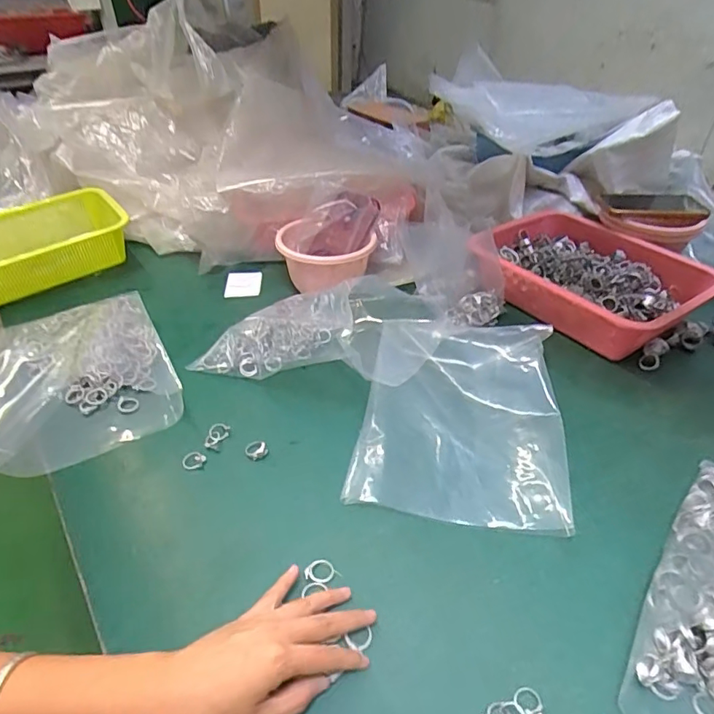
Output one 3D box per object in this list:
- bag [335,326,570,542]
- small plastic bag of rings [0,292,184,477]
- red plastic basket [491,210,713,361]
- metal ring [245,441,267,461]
[{"bbox_3d":[0.113,0.046,0.562,0.205,0.063,0.268,7,39,9],"label":"bag"},{"bbox_3d":[-0.349,0.005,0.639,0.211,0.035,0.300,-26,45,-28],"label":"small plastic bag of rings"},{"bbox_3d":[0.348,-0.115,0.769,0.239,0.081,0.298,-25,45,-28],"label":"red plastic basket"},{"bbox_3d":[-0.106,0.098,0.541,0.022,0.007,0.023,0,39,0],"label":"metal ring"}]

